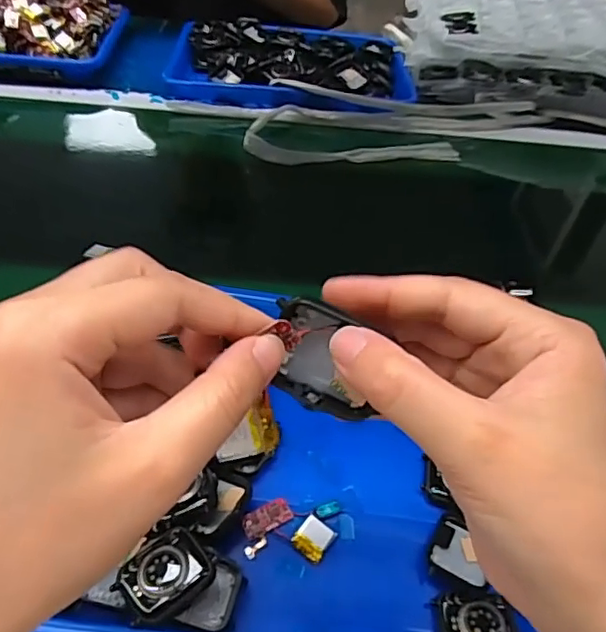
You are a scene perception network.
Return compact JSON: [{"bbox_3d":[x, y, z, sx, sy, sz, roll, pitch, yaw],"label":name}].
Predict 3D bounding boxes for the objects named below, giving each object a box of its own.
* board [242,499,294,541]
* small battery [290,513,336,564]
[{"bbox_3d":[-0.021,0.117,0.330,0.029,0.004,0.015,-23,52,-28],"label":"board"},{"bbox_3d":[0.006,0.125,0.324,0.019,0.006,0.020,29,48,21],"label":"small battery"}]

